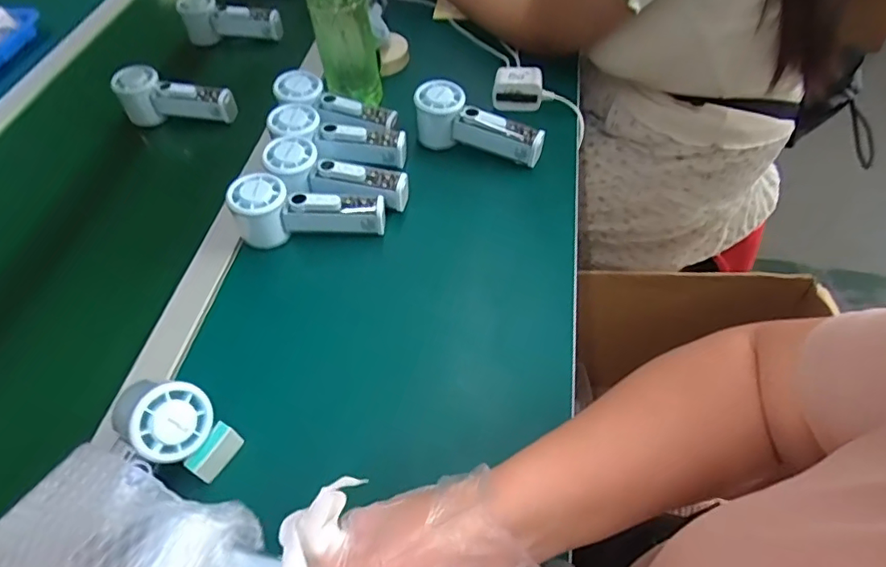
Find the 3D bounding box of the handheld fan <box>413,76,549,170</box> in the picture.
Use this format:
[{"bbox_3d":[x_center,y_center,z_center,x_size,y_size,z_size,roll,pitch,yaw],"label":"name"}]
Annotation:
[{"bbox_3d":[0.037,-0.179,0.619,0.150,0.055,0.050,25,59,24],"label":"handheld fan"}]

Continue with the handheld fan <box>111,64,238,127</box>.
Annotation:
[{"bbox_3d":[-0.355,-0.248,0.731,0.154,0.059,0.048,7,54,13],"label":"handheld fan"}]

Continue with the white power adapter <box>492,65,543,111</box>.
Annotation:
[{"bbox_3d":[0.094,-0.243,0.681,0.061,0.044,0.031,12,55,16],"label":"white power adapter"}]

